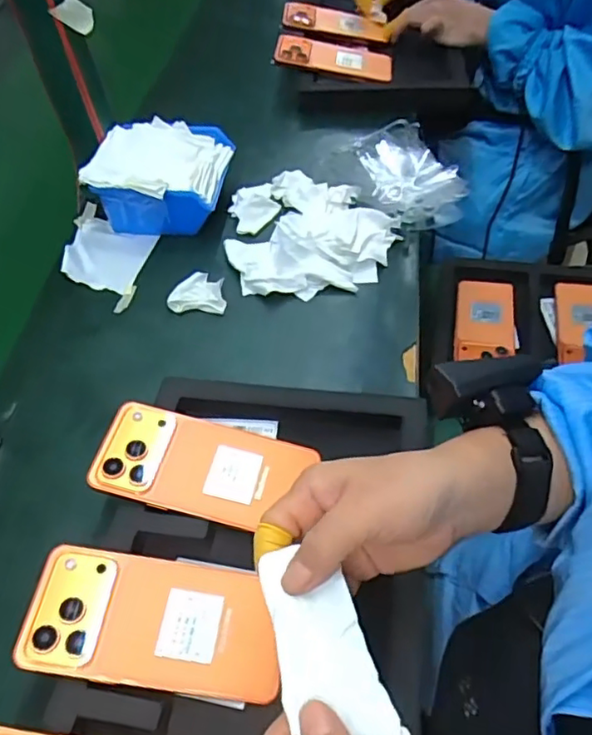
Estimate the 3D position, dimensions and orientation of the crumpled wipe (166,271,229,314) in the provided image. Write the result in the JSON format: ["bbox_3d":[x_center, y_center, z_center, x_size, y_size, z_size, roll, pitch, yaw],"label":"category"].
[{"bbox_3d":[-0.098,-0.075,0.587,0.058,0.023,0.043,3,53,4],"label":"crumpled wipe"}]

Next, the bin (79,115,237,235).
[{"bbox_3d":[-0.145,-0.213,0.650,0.137,0.074,0.127,5,54,10],"label":"bin"}]

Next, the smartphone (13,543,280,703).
[{"bbox_3d":[-0.090,0.160,0.373,0.157,0.017,0.076,4,53,5],"label":"smartphone"}]

